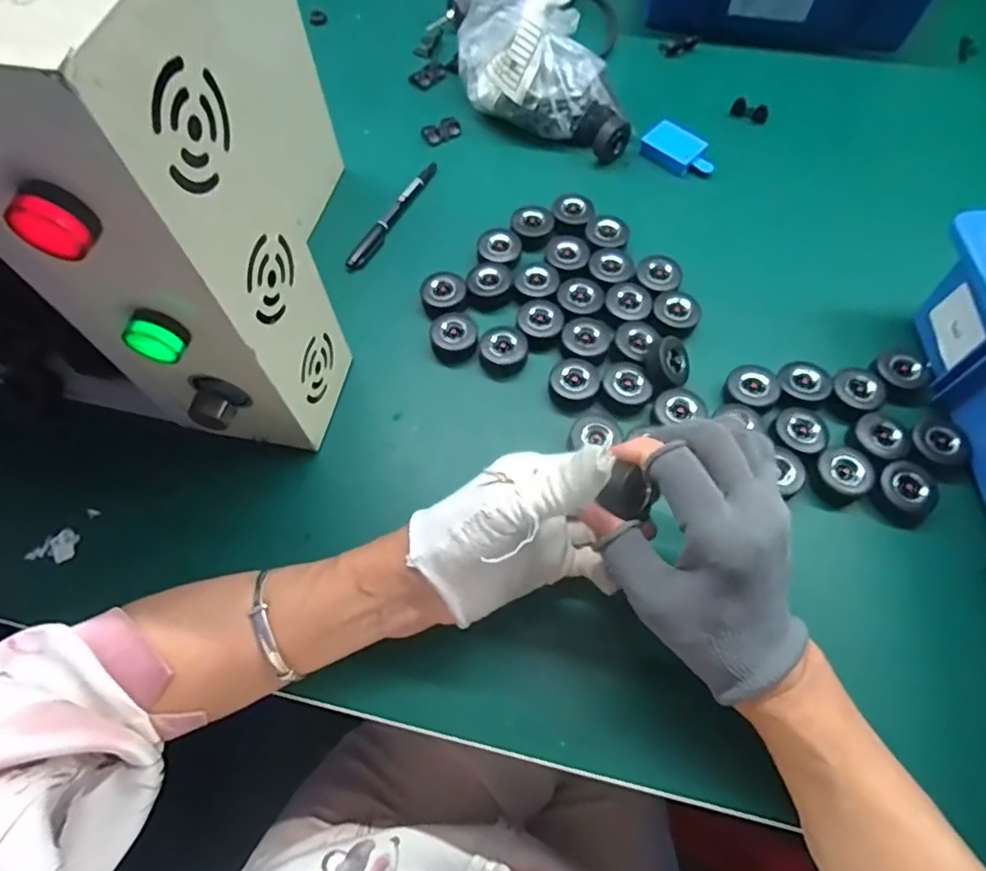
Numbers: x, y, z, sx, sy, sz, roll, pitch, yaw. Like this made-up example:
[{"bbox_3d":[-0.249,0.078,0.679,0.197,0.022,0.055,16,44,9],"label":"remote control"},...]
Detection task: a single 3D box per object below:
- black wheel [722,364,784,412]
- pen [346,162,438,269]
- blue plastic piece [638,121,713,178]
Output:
[{"bbox_3d":[0.196,-0.036,0.437,0.037,0.015,0.034,-1,66,2],"label":"black wheel"},{"bbox_3d":[-0.090,-0.202,0.526,0.012,0.010,0.141,25,69,13],"label":"pen"},{"bbox_3d":[0.178,-0.272,0.555,0.069,0.014,0.045,38,73,17],"label":"blue plastic piece"}]

